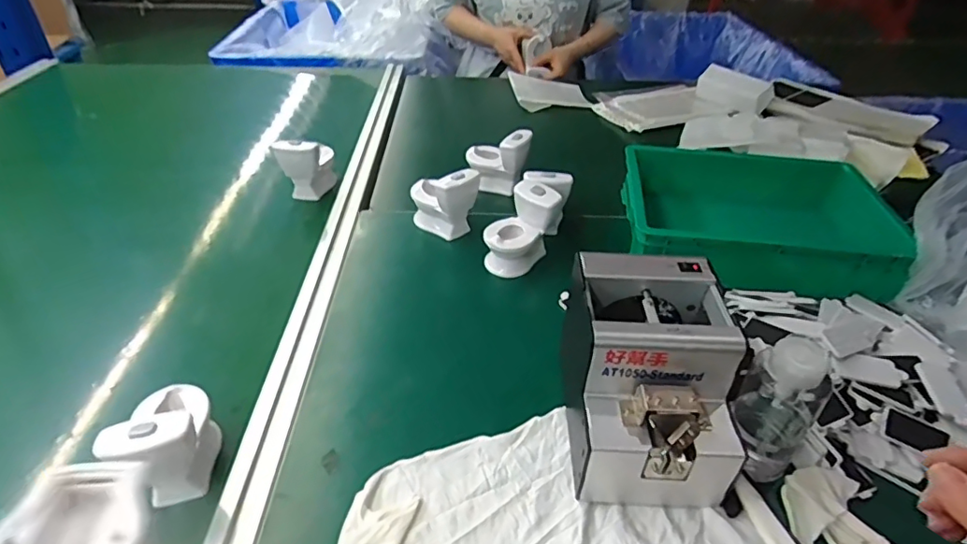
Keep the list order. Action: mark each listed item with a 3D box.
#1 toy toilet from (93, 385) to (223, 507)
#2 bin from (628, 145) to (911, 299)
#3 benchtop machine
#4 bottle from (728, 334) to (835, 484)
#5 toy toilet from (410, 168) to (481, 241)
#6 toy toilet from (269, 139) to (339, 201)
[{"bbox_3d":[-0.275,0.142,0.485,0.063,0.097,0.095,-11,40,-16],"label":"toy toilet"},{"bbox_3d":[0.378,-0.070,0.812,0.348,0.102,0.275,4,38,3],"label":"bin"},{"bbox_3d":[0.148,0.095,0.508,0.125,0.147,0.171,1,38,-1],"label":"benchtop machine"},{"bbox_3d":[0.268,0.108,0.501,0.068,0.125,0.078,30,46,31],"label":"bottle"},{"bbox_3d":[-0.060,-0.103,0.798,0.091,0.102,0.061,31,46,32],"label":"toy toilet"},{"bbox_3d":[-0.275,-0.167,0.867,0.063,0.095,0.077,5,38,4],"label":"toy toilet"}]

